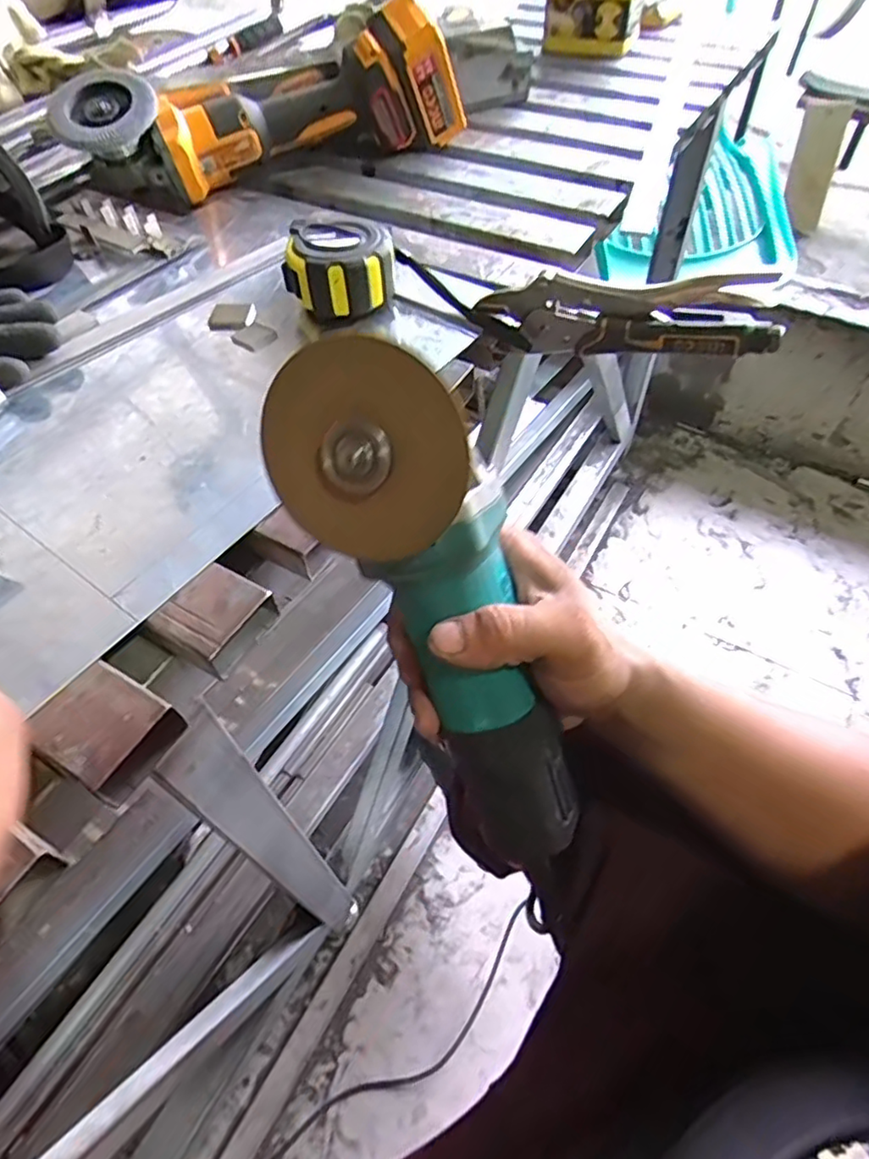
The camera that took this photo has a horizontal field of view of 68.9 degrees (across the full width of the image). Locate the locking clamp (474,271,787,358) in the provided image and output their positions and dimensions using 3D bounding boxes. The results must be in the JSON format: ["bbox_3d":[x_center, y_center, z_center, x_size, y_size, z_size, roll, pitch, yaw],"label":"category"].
[{"bbox_3d":[0.127,-0.181,0.439,0.200,0.057,0.017,13,56,24],"label":"locking clamp"}]

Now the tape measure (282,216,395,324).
[{"bbox_3d":[-0.074,-0.236,0.489,0.084,0.054,0.070,4,54,5],"label":"tape measure"}]

